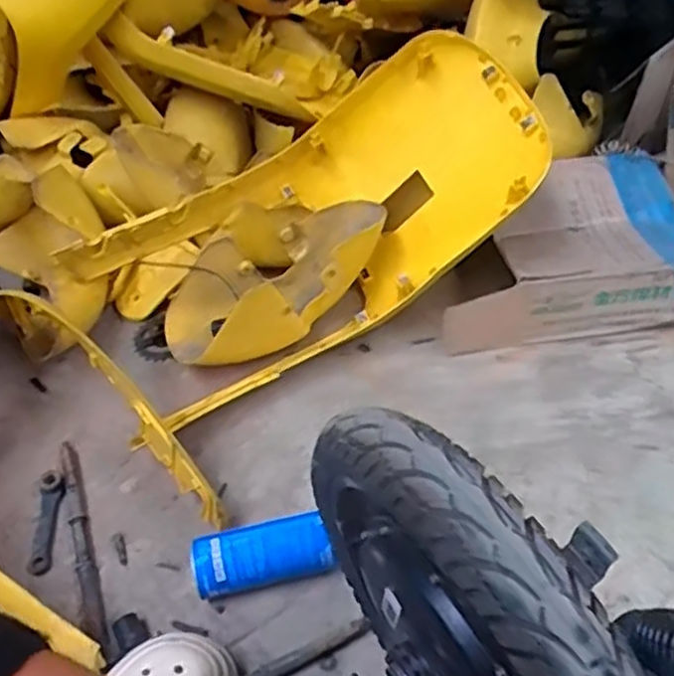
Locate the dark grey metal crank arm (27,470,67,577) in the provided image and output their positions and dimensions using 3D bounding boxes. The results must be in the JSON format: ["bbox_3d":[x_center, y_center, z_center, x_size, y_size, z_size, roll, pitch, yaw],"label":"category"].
[{"bbox_3d":[-0.341,0.220,0.857,0.033,0.022,0.130,-7,49,-3],"label":"dark grey metal crank arm"}]

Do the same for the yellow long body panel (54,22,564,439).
[{"bbox_3d":[-0.034,-0.166,0.972,0.628,0.224,0.318,-22,51,-15],"label":"yellow long body panel"}]

